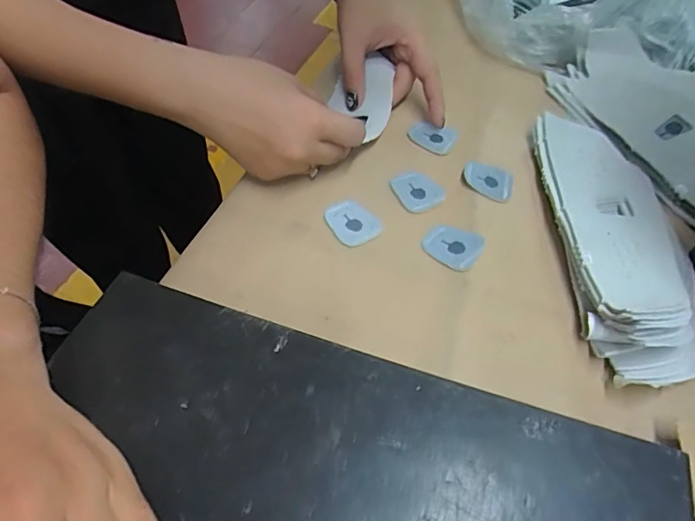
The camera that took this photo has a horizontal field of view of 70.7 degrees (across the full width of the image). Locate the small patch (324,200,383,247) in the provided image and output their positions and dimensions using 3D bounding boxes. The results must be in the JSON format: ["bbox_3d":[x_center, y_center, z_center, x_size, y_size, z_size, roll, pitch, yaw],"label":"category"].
[{"bbox_3d":[0.003,-0.027,0.340,0.030,0.004,0.037,-30,59,-24],"label":"small patch"}]

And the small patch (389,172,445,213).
[{"bbox_3d":[0.052,-0.052,0.363,0.031,0.004,0.034,-25,57,-21],"label":"small patch"}]

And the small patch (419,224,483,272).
[{"bbox_3d":[0.070,-0.010,0.329,0.037,0.007,0.030,32,57,21],"label":"small patch"}]

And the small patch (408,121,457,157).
[{"bbox_3d":[0.071,-0.102,0.408,0.040,0.005,0.025,31,81,21],"label":"small patch"}]

